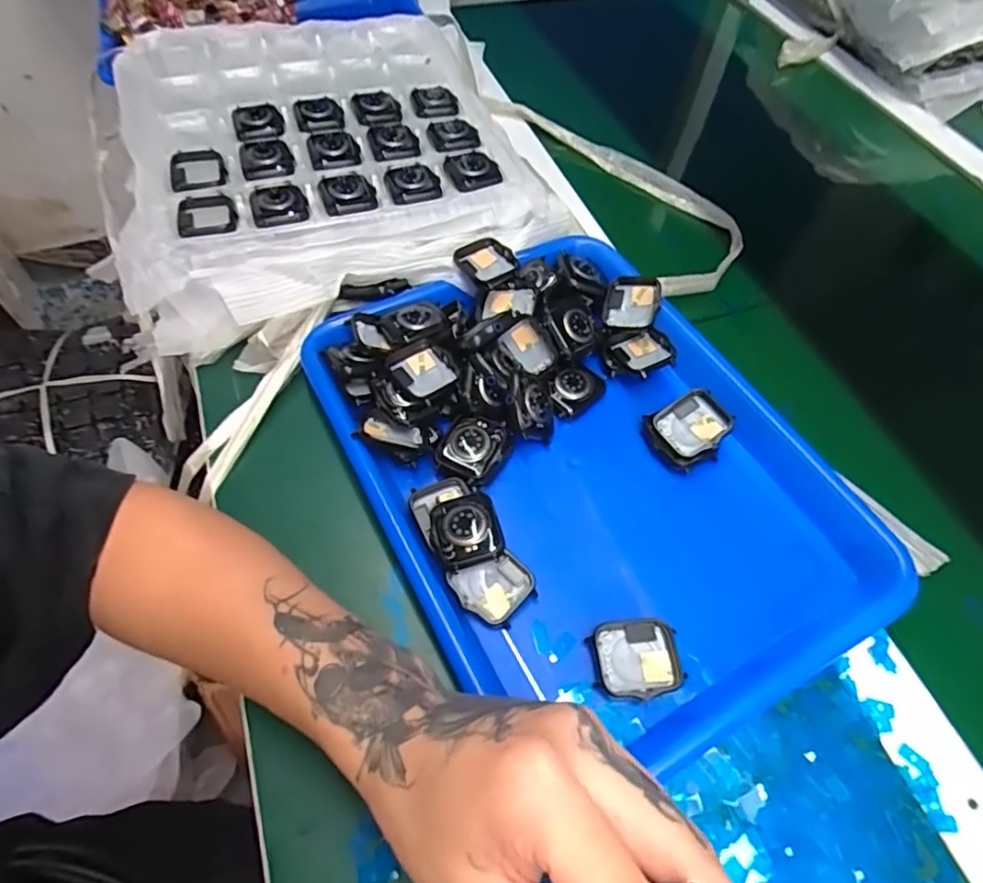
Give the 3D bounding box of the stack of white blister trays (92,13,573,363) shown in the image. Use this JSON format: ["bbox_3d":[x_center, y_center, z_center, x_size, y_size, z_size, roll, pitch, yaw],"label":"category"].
[{"bbox_3d":[-0.145,-0.264,0.514,0.357,0.045,0.370,-21,61,-15],"label":"stack of white blister trays"}]

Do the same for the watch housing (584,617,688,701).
[{"bbox_3d":[0.077,0.115,0.313,0.046,0.009,0.038,-9,58,-8],"label":"watch housing"}]

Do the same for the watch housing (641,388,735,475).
[{"bbox_3d":[0.130,-0.008,0.390,0.051,0.011,0.044,-34,71,-3],"label":"watch housing"}]

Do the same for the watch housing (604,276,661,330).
[{"bbox_3d":[0.103,-0.101,0.435,0.038,0.014,0.042,12,82,13],"label":"watch housing"}]

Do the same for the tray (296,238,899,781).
[{"bbox_3d":[0.050,0.009,0.370,0.249,0.047,0.334,-24,62,-17],"label":"tray"}]

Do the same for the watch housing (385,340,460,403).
[{"bbox_3d":[-0.042,-0.045,0.378,0.037,0.009,0.043,-29,63,-19],"label":"watch housing"}]

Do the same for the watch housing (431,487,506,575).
[{"bbox_3d":[-0.014,0.050,0.337,0.038,0.012,0.043,-11,59,-9],"label":"watch housing"}]

